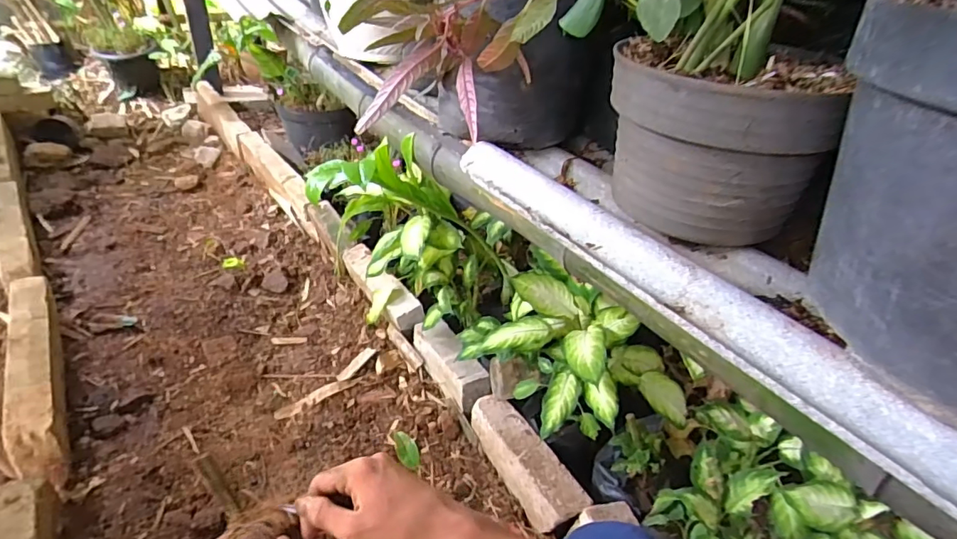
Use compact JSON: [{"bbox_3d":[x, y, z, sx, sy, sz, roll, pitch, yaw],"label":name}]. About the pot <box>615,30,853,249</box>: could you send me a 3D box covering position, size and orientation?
[{"bbox_3d":[0.202,-0.118,0.460,0.169,0.138,0.152,14,38,10],"label":"pot"}]

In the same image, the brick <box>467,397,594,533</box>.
[{"bbox_3d":[0.095,0.396,1.048,0.074,0.118,0.303,-18,43,-28],"label":"brick"}]

